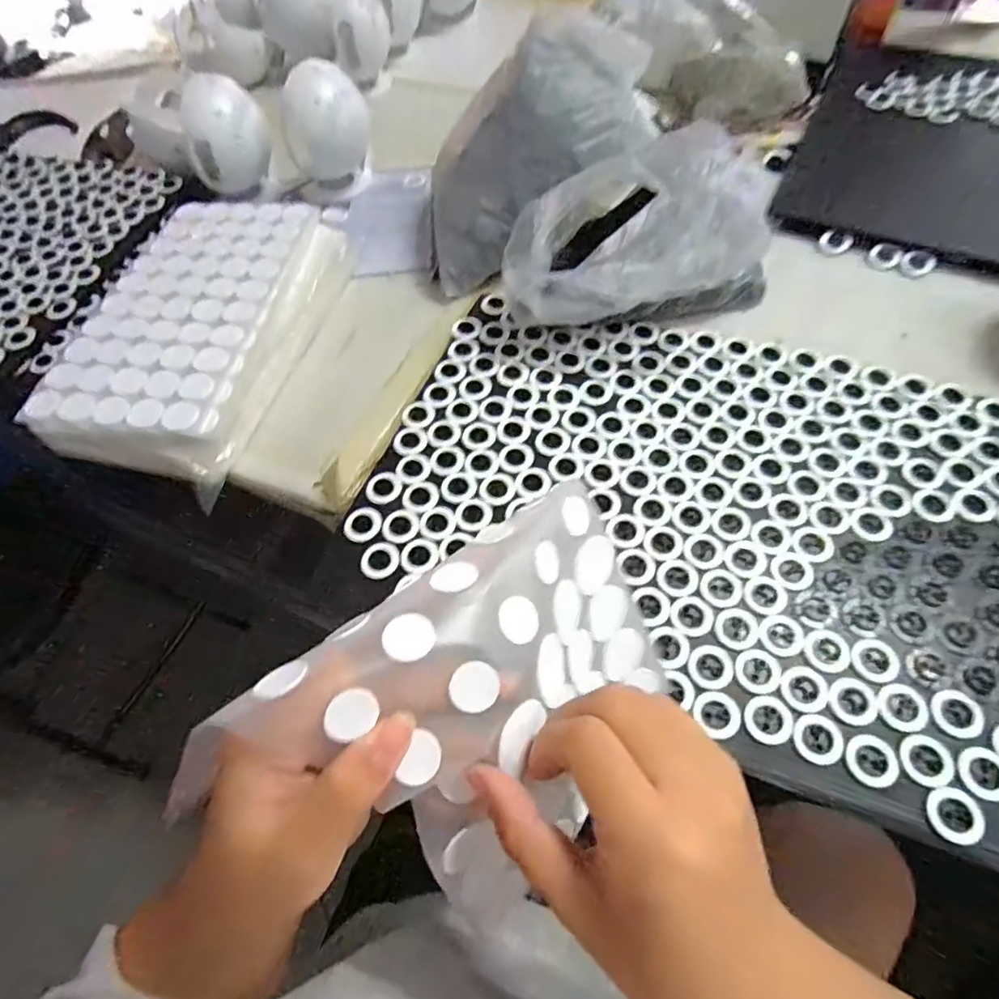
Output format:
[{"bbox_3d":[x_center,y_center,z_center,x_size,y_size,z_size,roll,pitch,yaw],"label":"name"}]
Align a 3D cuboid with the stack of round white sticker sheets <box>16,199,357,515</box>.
[{"bbox_3d":[-0.282,-0.167,0.540,0.188,0.046,0.331,7,60,7],"label":"stack of round white sticker sheets"}]

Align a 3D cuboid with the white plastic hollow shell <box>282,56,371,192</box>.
[{"bbox_3d":[-0.203,-0.441,0.676,0.094,0.124,0.078,-10,60,-4],"label":"white plastic hollow shell"}]

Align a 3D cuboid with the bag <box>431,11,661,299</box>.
[{"bbox_3d":[0.032,-0.348,0.559,0.228,0.181,0.150,-14,60,-6],"label":"bag"}]

